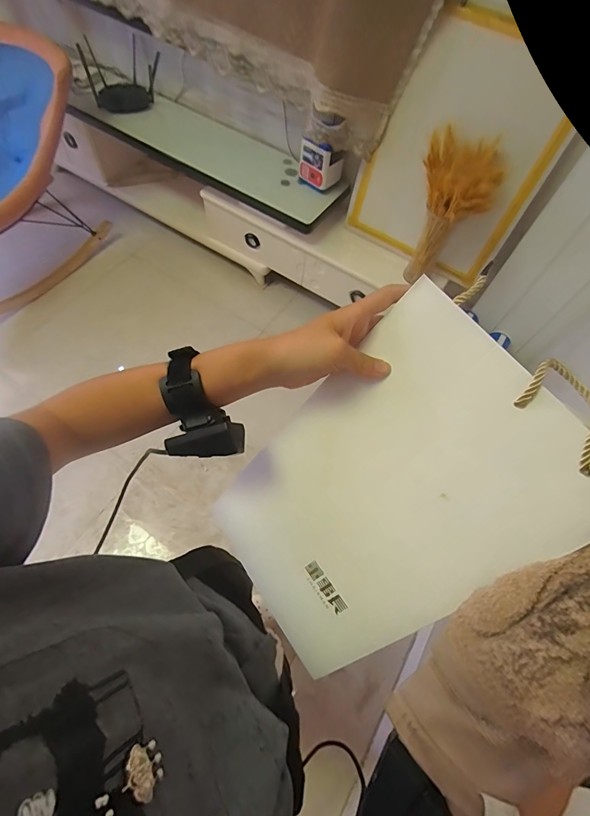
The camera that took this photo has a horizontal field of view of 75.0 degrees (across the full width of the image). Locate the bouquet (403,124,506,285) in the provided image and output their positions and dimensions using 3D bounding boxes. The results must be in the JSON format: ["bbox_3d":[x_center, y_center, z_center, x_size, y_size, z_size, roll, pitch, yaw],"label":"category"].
[{"bbox_3d":[0.482,-0.617,1.253,0.224,0.402,0.181,17,63,5],"label":"bouquet"}]

